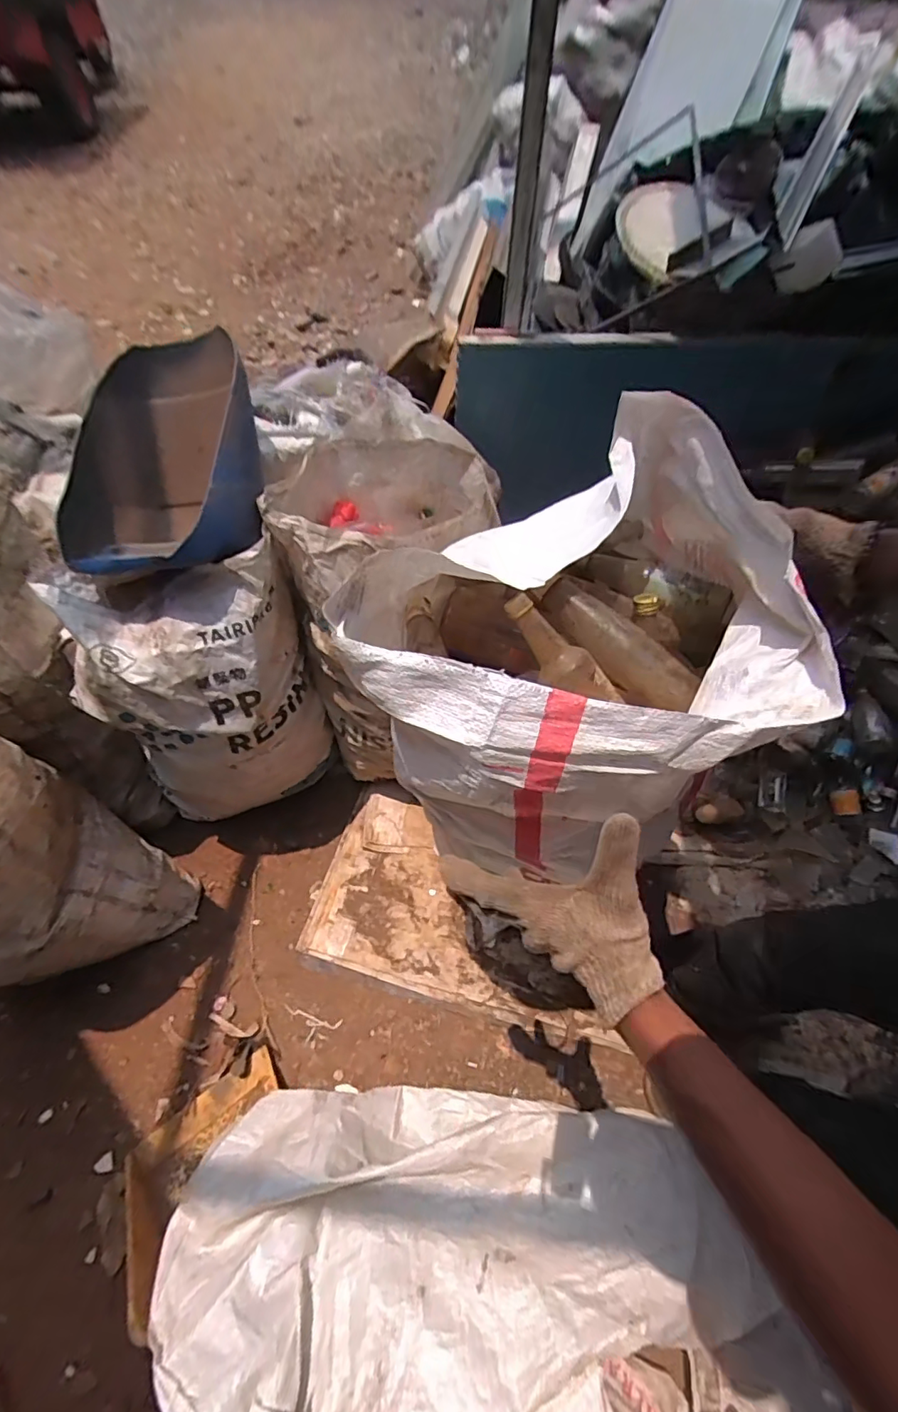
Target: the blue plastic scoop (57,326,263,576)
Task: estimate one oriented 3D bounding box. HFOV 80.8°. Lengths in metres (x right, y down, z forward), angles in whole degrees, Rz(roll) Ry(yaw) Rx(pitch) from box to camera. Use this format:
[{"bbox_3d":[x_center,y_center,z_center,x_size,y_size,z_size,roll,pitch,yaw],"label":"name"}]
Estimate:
[{"bbox_3d":[-0.432,-0.374,0.827,0.261,0.196,0.407,-12,59,-10],"label":"blue plastic scoop"}]

